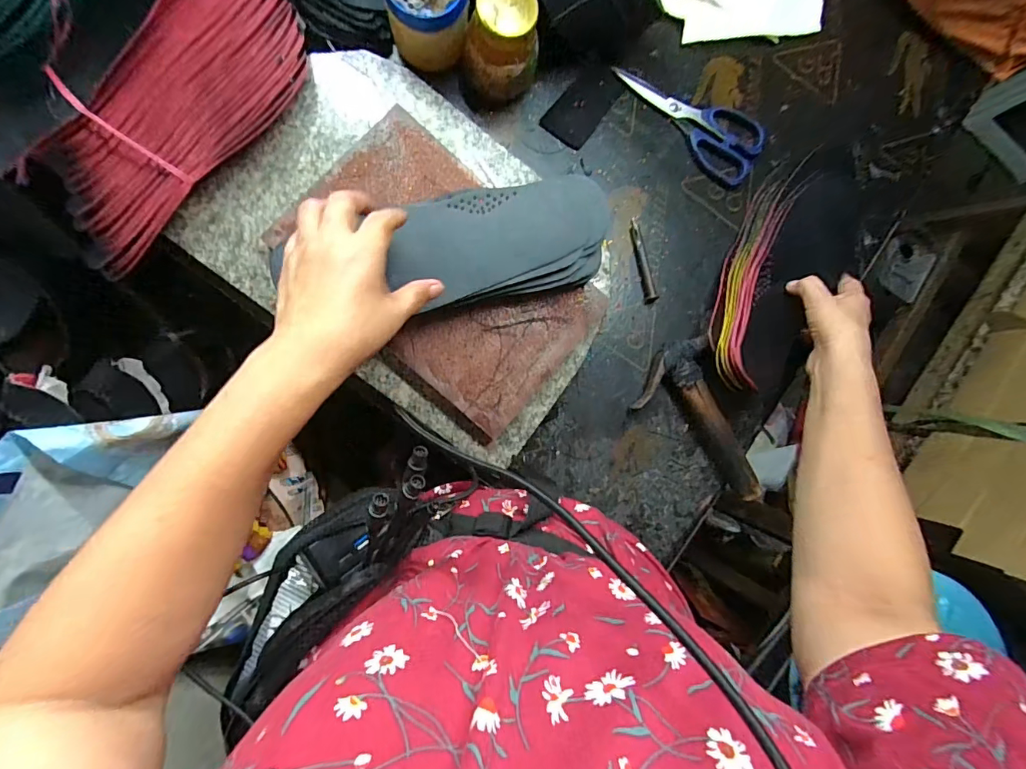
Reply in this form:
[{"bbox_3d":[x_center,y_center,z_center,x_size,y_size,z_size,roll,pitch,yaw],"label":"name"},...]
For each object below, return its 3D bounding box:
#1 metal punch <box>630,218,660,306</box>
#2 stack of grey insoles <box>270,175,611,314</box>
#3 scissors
[{"bbox_3d":[0.141,-0.135,0.508,0.014,0.009,0.094,-13,91,-10],"label":"metal punch"},{"bbox_3d":[-0.009,-0.128,0.428,0.191,0.038,0.092,-12,91,-11],"label":"stack of grey insoles"},{"bbox_3d":[0.200,-0.302,0.519,0.181,0.014,0.083,39,83,-7],"label":"scissors"}]

